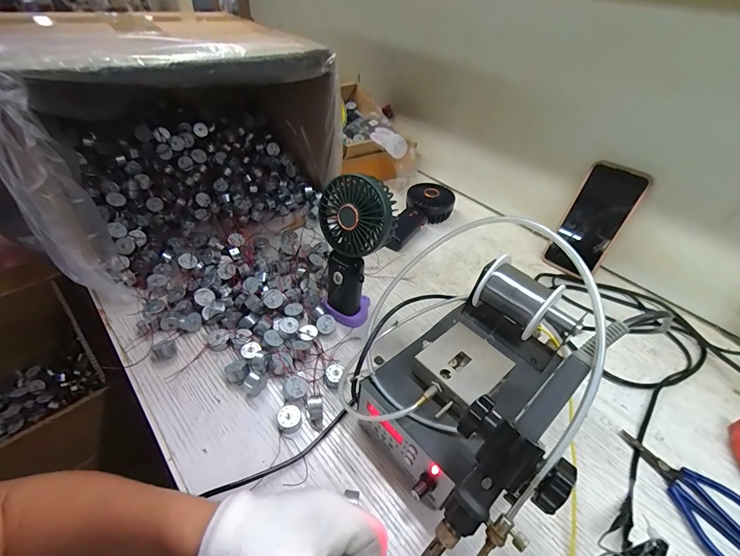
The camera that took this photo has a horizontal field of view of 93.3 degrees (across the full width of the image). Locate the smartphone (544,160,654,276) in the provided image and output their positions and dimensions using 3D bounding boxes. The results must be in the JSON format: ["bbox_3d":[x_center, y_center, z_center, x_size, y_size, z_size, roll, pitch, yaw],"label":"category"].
[{"bbox_3d":[0.342,-0.085,0.539,0.079,0.171,0.017,36,31,31],"label":"smartphone"}]

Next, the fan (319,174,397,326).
[{"bbox_3d":[-0.018,-0.035,0.416,0.082,0.163,0.069,2,42,-3],"label":"fan"}]

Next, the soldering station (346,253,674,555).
[{"bbox_3d":[0.093,0.089,0.293,0.220,0.195,0.157,-25,50,-28],"label":"soldering station"}]

